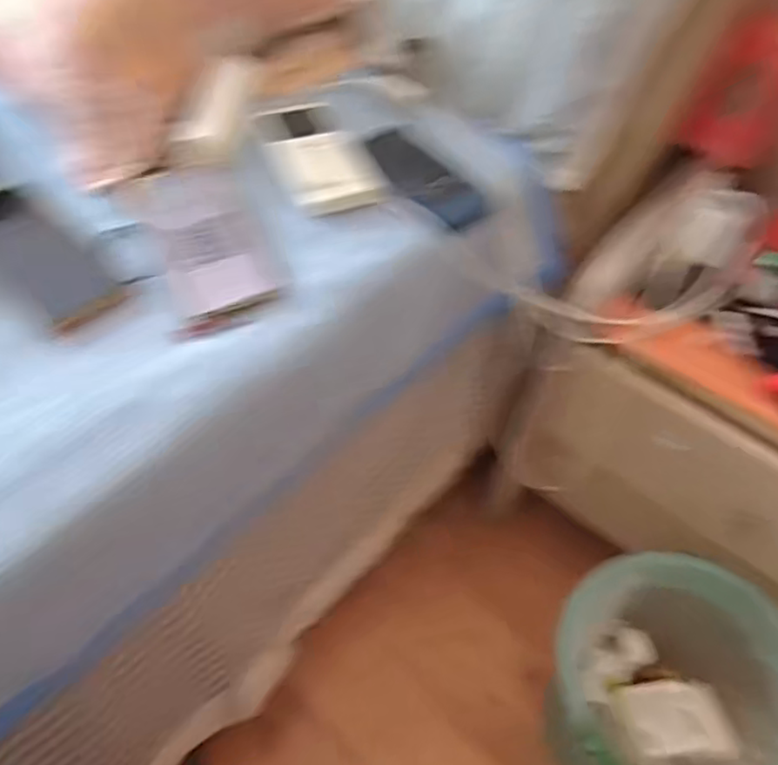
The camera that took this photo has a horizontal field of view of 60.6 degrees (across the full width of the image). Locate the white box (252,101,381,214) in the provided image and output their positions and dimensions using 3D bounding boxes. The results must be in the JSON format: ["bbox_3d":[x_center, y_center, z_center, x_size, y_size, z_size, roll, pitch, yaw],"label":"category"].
[{"bbox_3d":[-0.065,-0.214,0.623,0.086,0.013,0.143,-18,55,-16],"label":"white box"}]

